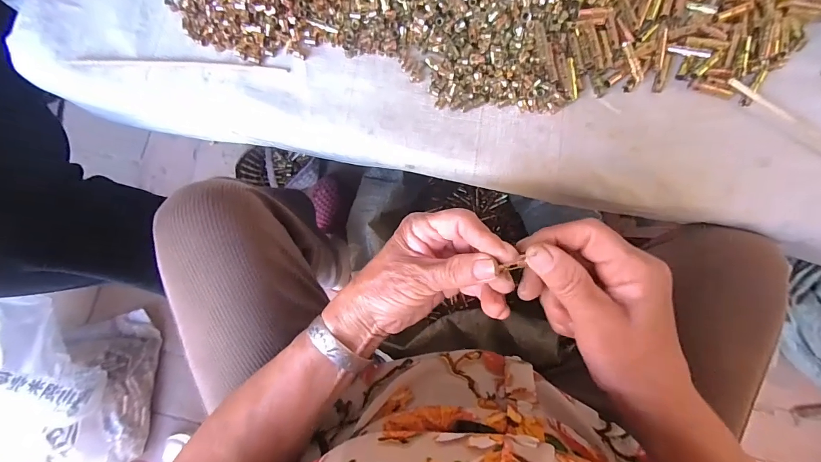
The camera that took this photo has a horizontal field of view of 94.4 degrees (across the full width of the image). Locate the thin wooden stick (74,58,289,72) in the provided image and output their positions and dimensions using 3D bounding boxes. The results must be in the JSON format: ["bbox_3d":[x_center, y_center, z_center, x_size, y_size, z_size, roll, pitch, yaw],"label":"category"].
[{"bbox_3d":[-0.238,-0.172,0.388,0.229,0.010,0.009,3,84,2],"label":"thin wooden stick"}]

